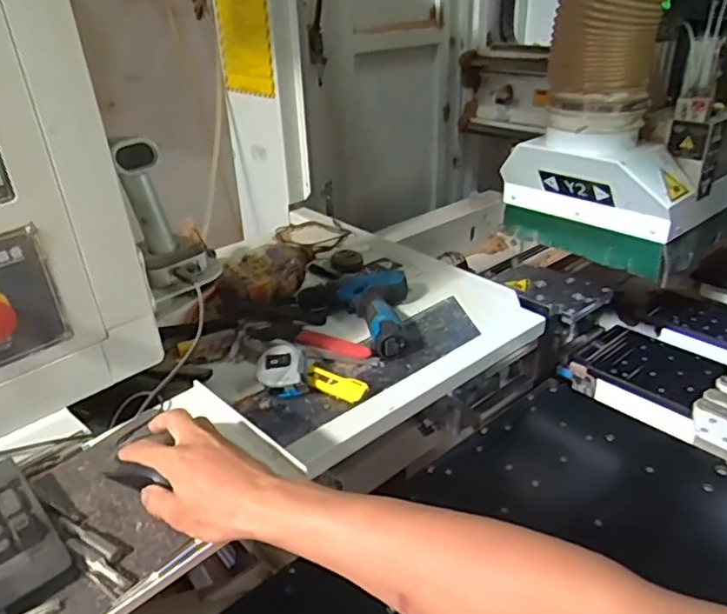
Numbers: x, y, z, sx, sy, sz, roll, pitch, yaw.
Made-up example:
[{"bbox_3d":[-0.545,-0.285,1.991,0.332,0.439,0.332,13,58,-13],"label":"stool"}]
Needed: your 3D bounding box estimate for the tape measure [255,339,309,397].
[{"bbox_3d":[-0.111,0.089,0.841,0.070,0.052,0.062,-7,29,-8],"label":"tape measure"}]

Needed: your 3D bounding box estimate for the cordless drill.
[{"bbox_3d":[-0.021,0.008,0.989,0.188,0.056,0.190,0,28,5],"label":"cordless drill"}]

